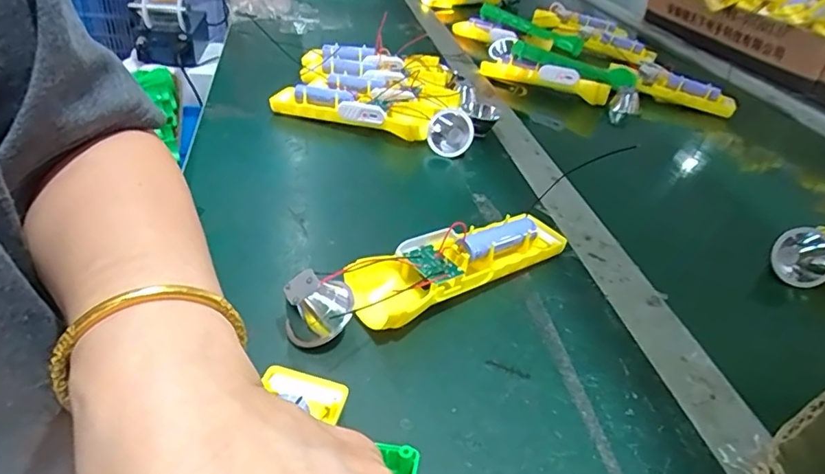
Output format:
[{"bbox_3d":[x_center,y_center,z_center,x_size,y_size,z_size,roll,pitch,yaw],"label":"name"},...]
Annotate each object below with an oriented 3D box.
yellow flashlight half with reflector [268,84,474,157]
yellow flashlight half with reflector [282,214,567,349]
[{"bbox_3d":[-0.040,-0.124,0.542,0.208,0.037,0.054,16,37,14],"label":"yellow flashlight half with reflector"},{"bbox_3d":[0.018,0.023,0.348,0.204,0.034,0.049,-20,44,-32],"label":"yellow flashlight half with reflector"}]

